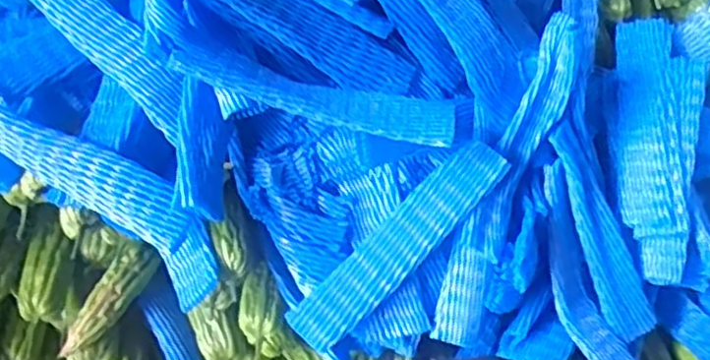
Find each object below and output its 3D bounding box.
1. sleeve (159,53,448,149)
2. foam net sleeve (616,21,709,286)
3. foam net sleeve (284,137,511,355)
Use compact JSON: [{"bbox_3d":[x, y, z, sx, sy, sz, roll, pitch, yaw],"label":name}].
[{"bbox_3d":[-0.032,-0.071,0.602,0.243,0.026,0.053,12,38,-14],"label":"sleeve"},{"bbox_3d":[0.339,-0.038,0.762,0.105,0.039,0.294,4,74,6],"label":"foam net sleeve"},{"bbox_3d":[0.043,0.059,0.642,0.241,0.021,0.052,-43,94,-8],"label":"foam net sleeve"}]

